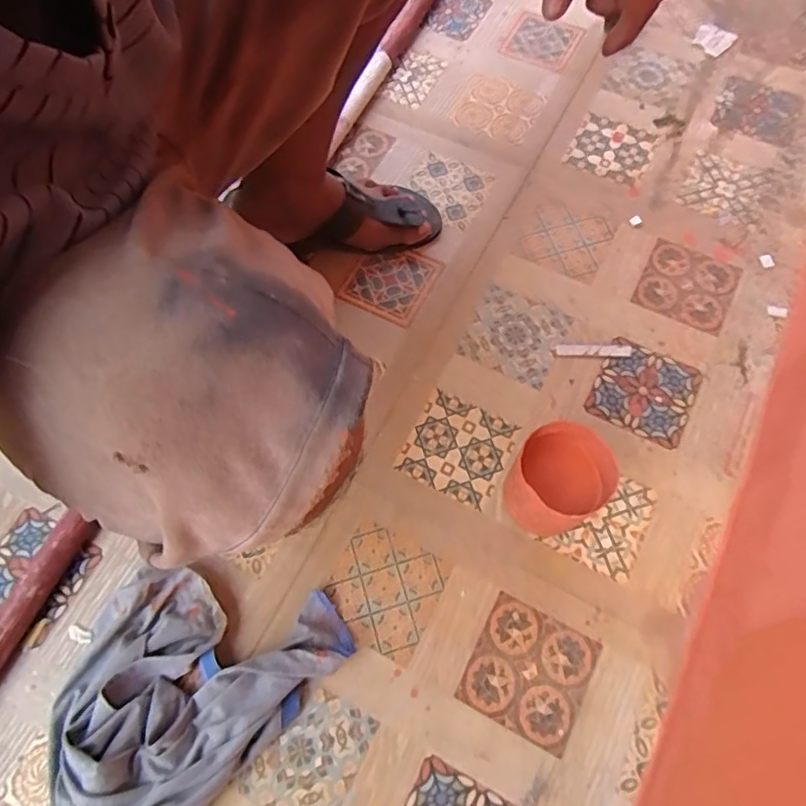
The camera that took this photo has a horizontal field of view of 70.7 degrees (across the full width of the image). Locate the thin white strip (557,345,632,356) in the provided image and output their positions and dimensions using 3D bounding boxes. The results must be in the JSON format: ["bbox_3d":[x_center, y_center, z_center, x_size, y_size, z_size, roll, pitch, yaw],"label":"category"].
[{"bbox_3d":[0.230,-0.063,0.687,0.088,0.004,0.015,1,68,2],"label":"thin white strip"}]

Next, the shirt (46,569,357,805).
[{"bbox_3d":[-0.210,0.254,0.542,0.209,0.057,0.269,42,75,16],"label":"shirt"}]

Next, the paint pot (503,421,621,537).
[{"bbox_3d":[0.146,0.081,0.557,0.082,0.133,0.083,-1,68,2],"label":"paint pot"}]

